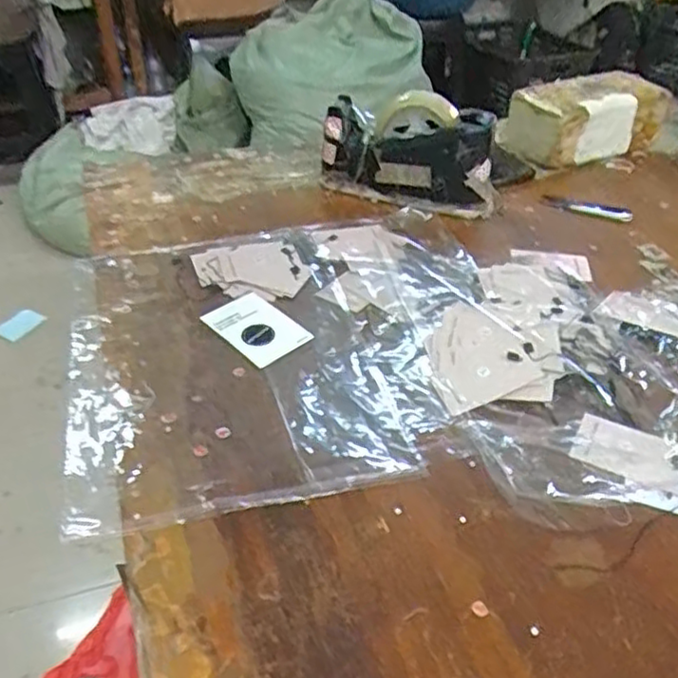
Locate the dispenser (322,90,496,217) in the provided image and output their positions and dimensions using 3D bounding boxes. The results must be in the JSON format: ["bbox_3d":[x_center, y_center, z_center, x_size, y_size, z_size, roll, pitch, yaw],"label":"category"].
[{"bbox_3d":[0.082,-0.226,0.804,0.203,0.121,0.081,10,39,12],"label":"dispenser"}]

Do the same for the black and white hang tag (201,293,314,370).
[{"bbox_3d":[-0.076,-0.010,0.631,0.062,0.008,0.089,-34,58,-29],"label":"black and white hang tag"}]

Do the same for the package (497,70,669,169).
[{"bbox_3d":[0.337,-0.297,0.933,0.217,0.090,0.102,-14,40,-18],"label":"package"}]

